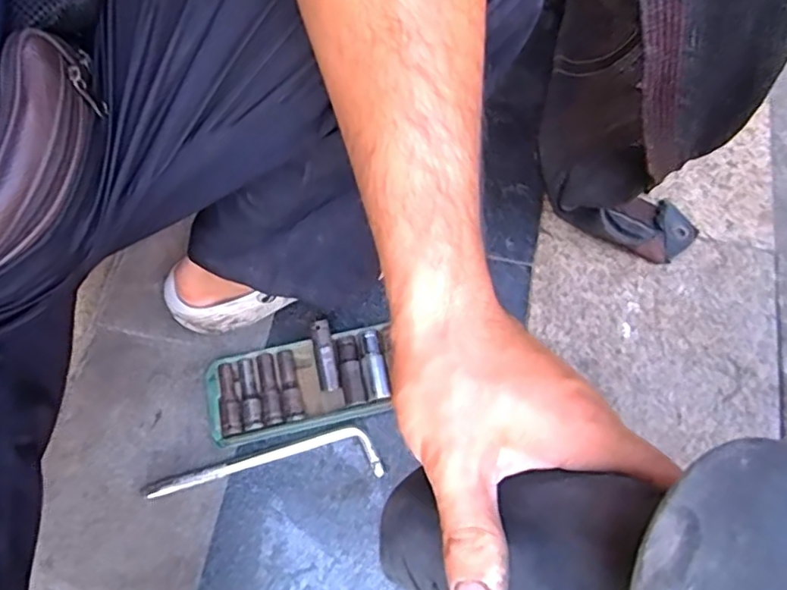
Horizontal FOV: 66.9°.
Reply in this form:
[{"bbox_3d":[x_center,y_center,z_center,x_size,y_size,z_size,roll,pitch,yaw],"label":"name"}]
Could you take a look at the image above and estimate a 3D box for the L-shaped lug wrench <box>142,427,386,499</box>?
[{"bbox_3d":[-0.141,0.191,0.646,0.252,0.012,0.054,-10,70,-5],"label":"L-shaped lug wrench"}]

